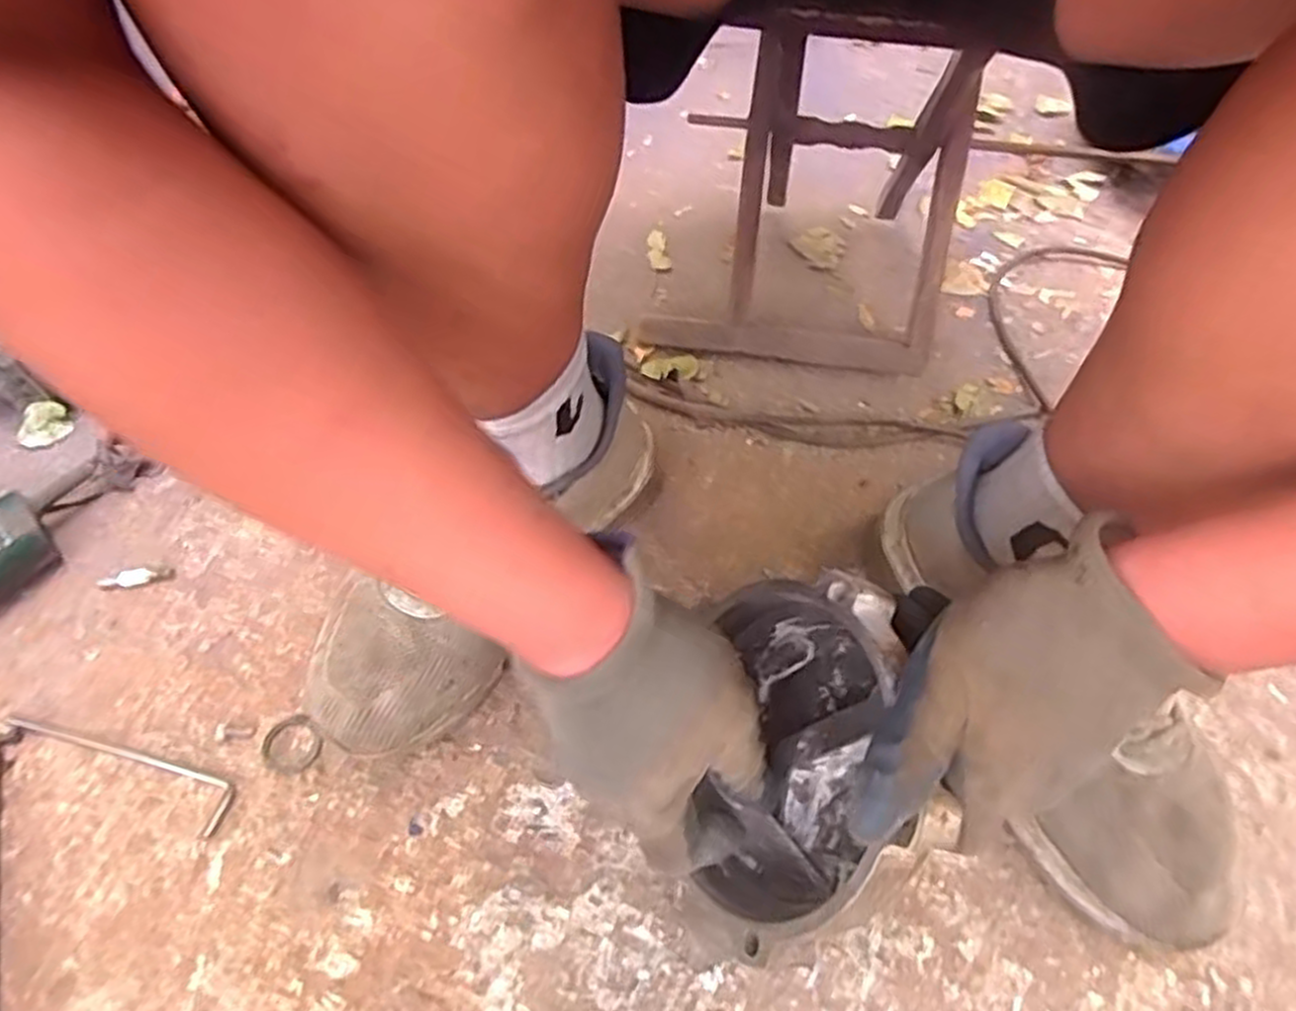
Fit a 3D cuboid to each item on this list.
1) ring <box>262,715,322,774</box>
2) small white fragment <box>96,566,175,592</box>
[{"bbox_3d":[-0.225,0.151,0.494,0.038,0.006,0.033,39,63,24],"label":"ring"},{"bbox_3d":[-0.368,0.052,0.560,0.052,0.010,0.013,-7,55,-5],"label":"small white fragment"}]

